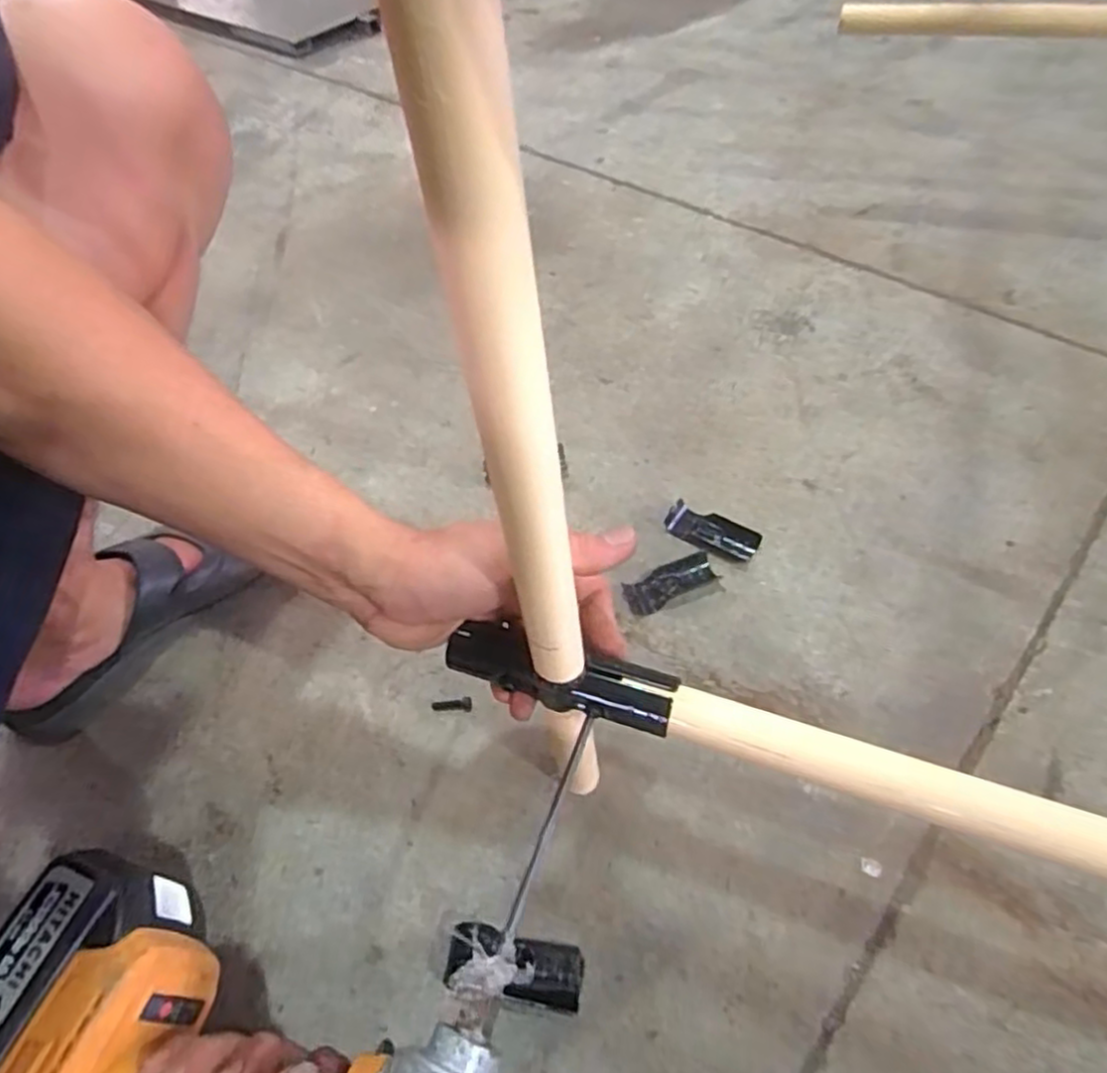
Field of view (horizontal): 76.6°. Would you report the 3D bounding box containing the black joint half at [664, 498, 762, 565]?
[{"bbox_3d":[0.139,-0.003,0.618,0.081,0.016,0.033,25,60,19],"label":"black joint half"}]

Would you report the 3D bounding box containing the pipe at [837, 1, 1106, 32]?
[{"bbox_3d":[0.595,-0.513,0.695,0.572,0.029,0.033,7,55,11],"label":"pipe"}]

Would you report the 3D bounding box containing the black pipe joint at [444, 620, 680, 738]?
[{"bbox_3d":[0.004,0.077,0.395,0.128,0.030,0.035,13,57,15],"label":"black pipe joint"}]

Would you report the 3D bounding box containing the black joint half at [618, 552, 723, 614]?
[{"bbox_3d":[0.099,0.039,0.594,0.079,0.010,0.031,-22,57,-11],"label":"black joint half"}]

